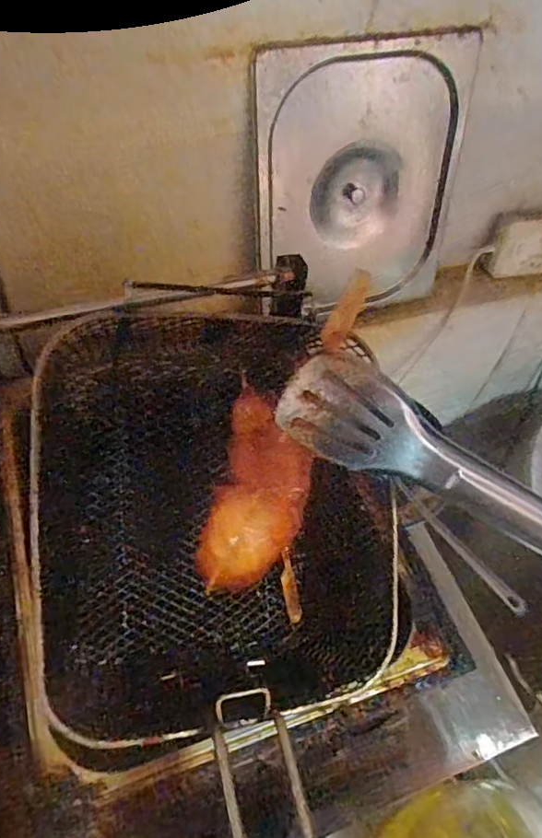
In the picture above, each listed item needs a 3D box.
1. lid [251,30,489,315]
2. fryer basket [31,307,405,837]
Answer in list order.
[{"bbox_3d":[0.118,-0.285,0.698,0.279,0.304,0.019,-15,37,-16],"label":"lid"},{"bbox_3d":[-0.019,0.113,0.316,0.188,0.176,0.407,-13,57,-14],"label":"fryer basket"}]

